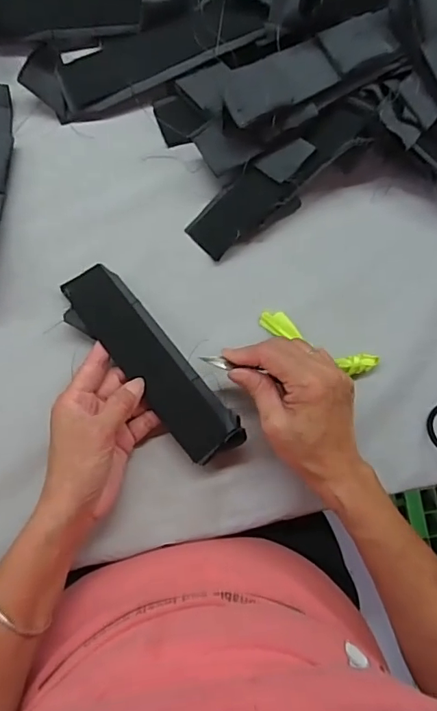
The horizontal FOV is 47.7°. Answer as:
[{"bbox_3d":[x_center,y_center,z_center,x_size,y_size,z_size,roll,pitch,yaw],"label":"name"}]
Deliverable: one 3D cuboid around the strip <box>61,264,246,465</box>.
[{"bbox_3d":[-0.056,0.005,0.398,0.050,0.016,0.187,-40,82,-9],"label":"strip"}]

